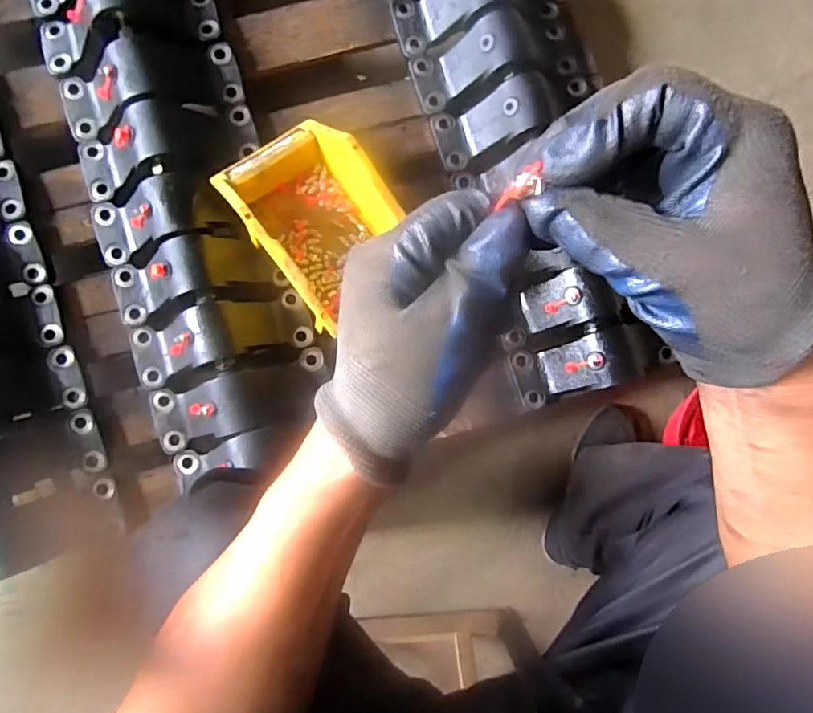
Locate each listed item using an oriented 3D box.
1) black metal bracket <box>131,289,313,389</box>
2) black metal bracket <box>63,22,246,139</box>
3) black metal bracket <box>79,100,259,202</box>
[{"bbox_3d":[-0.233,-0.027,0.650,0.225,0.065,0.083,-15,89,-4],"label":"black metal bracket"},{"bbox_3d":[-0.333,-0.354,0.663,0.226,0.064,0.101,-15,89,-4],"label":"black metal bracket"},{"bbox_3d":[-0.307,-0.265,0.658,0.225,0.065,0.089,-15,89,-4],"label":"black metal bracket"}]

